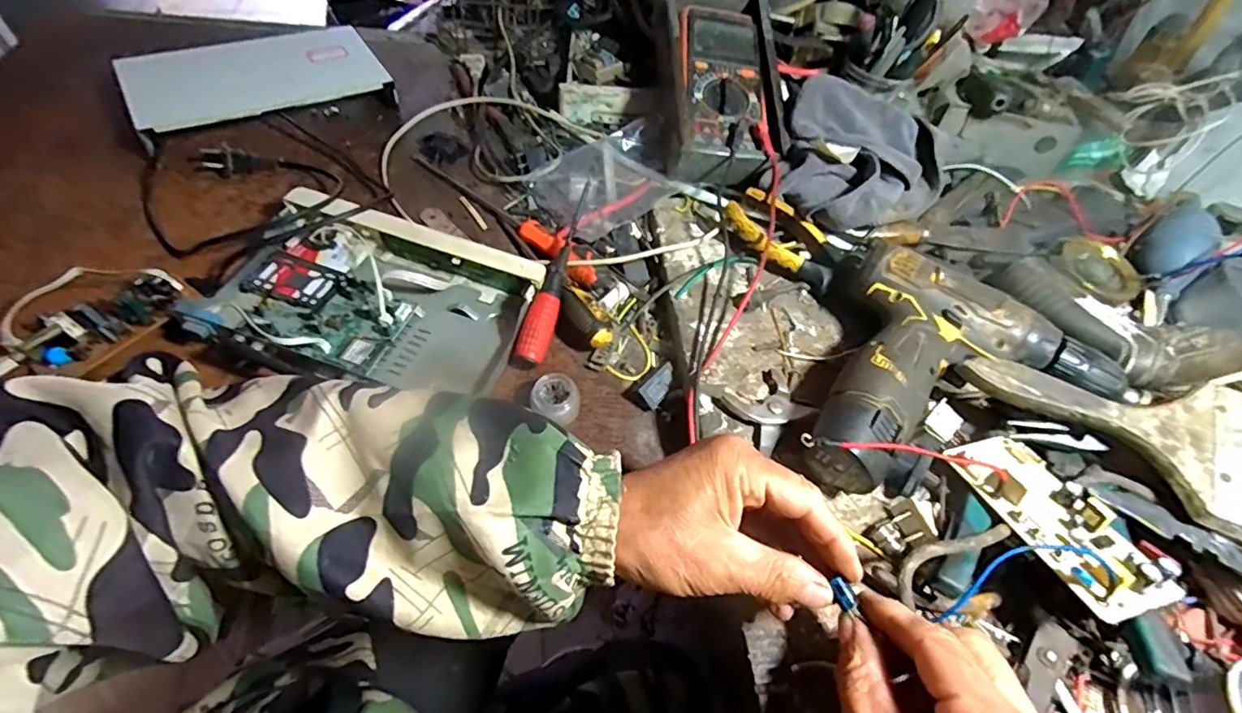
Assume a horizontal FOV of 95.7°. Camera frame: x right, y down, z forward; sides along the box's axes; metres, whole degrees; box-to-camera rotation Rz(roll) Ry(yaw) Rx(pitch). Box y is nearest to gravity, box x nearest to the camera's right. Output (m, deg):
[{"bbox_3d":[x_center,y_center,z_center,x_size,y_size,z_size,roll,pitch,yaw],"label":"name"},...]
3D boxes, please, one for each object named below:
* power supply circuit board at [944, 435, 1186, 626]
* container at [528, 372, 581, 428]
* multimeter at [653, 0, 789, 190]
[{"bbox_3d":[0.238,0.085,0.309,0.048,0.017,0.110,-12,39,-11],"label":"power supply circuit board"},{"bbox_3d":[-0.047,0.032,0.400,0.033,0.022,0.031,2,53,-3],"label":"container"},{"bbox_3d":[0.092,-0.277,0.545,0.117,0.055,0.231,2,73,0],"label":"multimeter"}]

